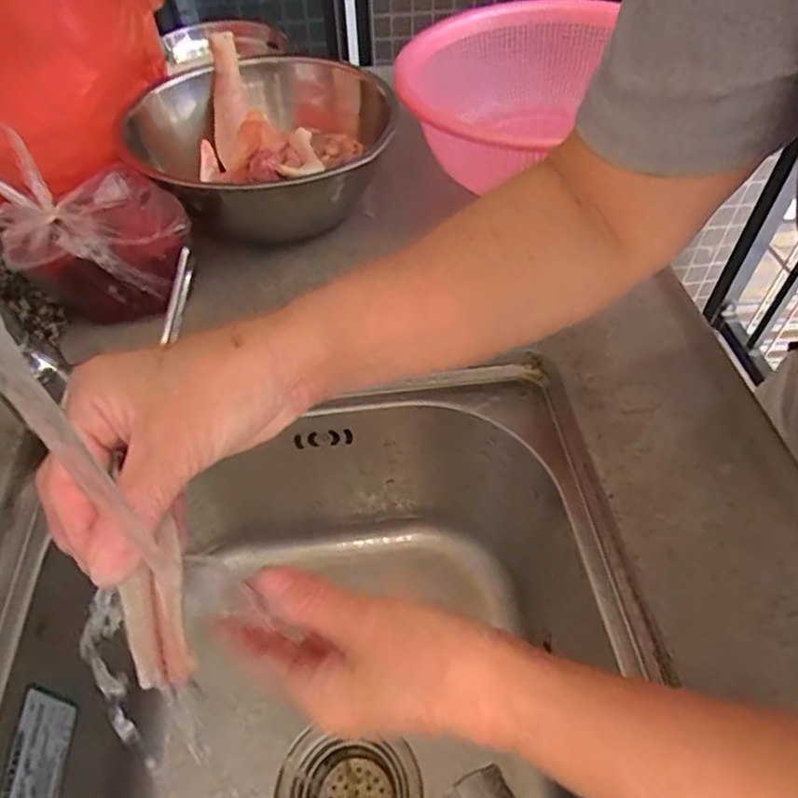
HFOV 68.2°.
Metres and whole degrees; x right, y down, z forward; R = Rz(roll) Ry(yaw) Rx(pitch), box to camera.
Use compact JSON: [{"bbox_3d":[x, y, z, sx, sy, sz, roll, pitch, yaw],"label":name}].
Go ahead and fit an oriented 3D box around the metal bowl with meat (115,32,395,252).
[{"bbox_3d":[-0.123,-0.221,0.510,0.193,0.095,0.219,-25,54,-18],"label":"metal bowl with meat"}]

